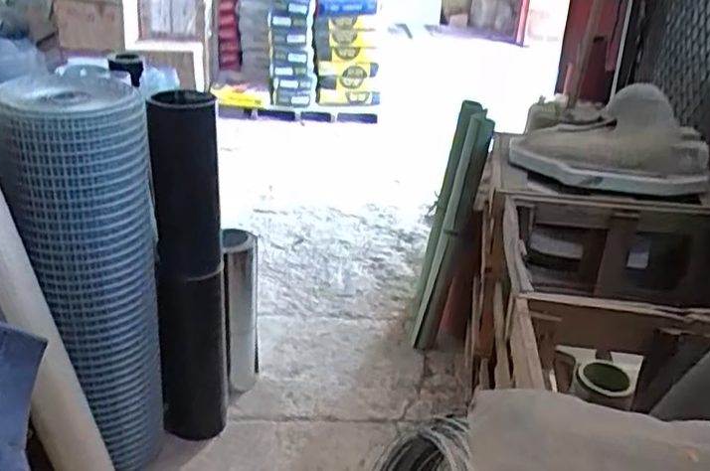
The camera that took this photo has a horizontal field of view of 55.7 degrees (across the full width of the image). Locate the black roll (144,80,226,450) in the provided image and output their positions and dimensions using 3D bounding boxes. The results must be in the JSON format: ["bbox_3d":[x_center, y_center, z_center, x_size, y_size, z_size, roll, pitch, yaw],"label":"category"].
[{"bbox_3d":[-0.447,0.109,1.809,0.179,0.947,0.192,-5,28,-15],"label":"black roll"}]

